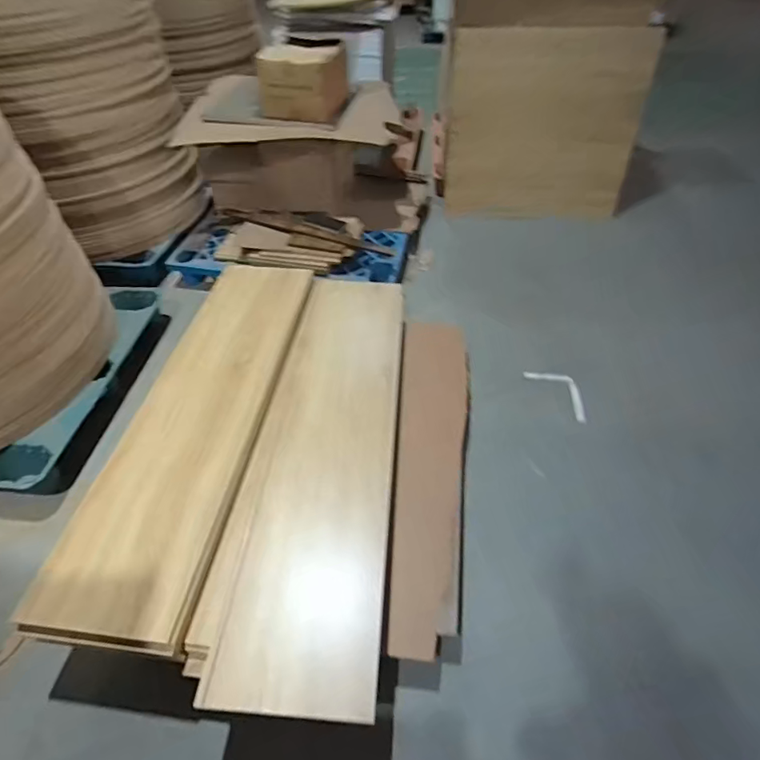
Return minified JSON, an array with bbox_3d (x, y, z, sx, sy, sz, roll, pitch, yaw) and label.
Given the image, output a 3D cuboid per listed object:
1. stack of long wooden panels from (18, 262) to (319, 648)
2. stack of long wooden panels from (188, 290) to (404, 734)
[{"bbox_3d":[-0.552,0.066,1.473,0.385,0.076,1.370,4,47,6],"label":"stack of long wooden panels"},{"bbox_3d":[-0.171,0.165,1.390,0.405,0.048,1.357,3,49,3],"label":"stack of long wooden panels"}]

